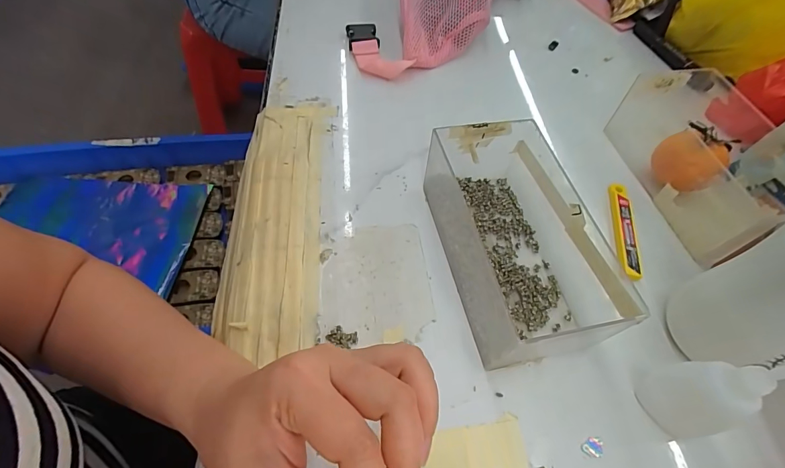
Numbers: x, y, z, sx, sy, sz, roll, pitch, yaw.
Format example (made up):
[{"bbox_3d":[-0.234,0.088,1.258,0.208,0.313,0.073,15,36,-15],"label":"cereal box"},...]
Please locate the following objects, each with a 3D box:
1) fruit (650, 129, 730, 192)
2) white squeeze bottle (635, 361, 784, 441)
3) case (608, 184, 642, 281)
[{"bbox_3d":[0.276,-0.066,0.370,0.056,0.050,0.056,-31,64,-23],"label":"fruit"},{"bbox_3d":[0.191,0.095,0.233,0.033,0.105,0.039,0,57,-5],"label":"white squeeze bottle"},{"bbox_3d":[0.210,-0.006,0.354,0.020,0.005,0.103,13,56,3],"label":"case"}]

